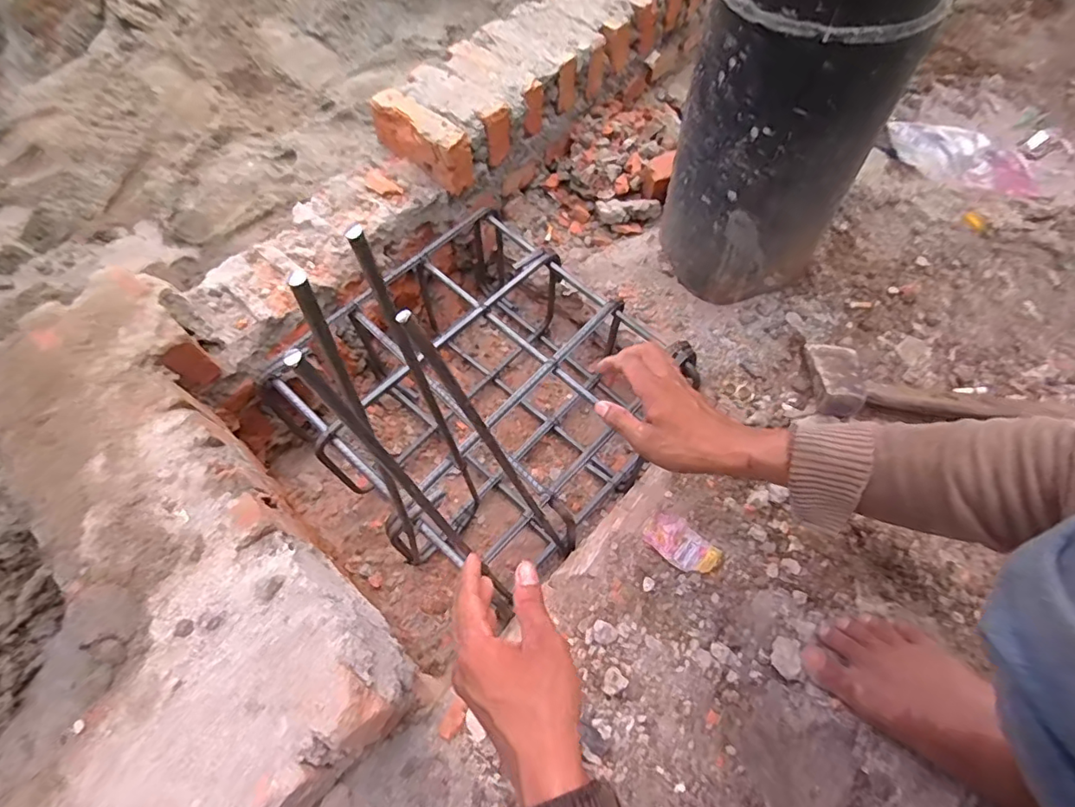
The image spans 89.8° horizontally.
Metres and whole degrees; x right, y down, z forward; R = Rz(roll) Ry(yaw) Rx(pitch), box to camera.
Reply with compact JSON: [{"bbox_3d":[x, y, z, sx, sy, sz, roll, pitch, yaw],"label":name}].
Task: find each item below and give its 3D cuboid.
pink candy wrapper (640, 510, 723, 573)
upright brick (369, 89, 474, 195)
[{"bbox_3d":[0.165,0.161,0.619,0.083,0.004,0.050,39,68,23],"label":"pink candy wrapper"},{"bbox_3d":[-0.159,-0.361,0.734,0.160,0.073,0.048,39,67,10],"label":"upright brick"}]

